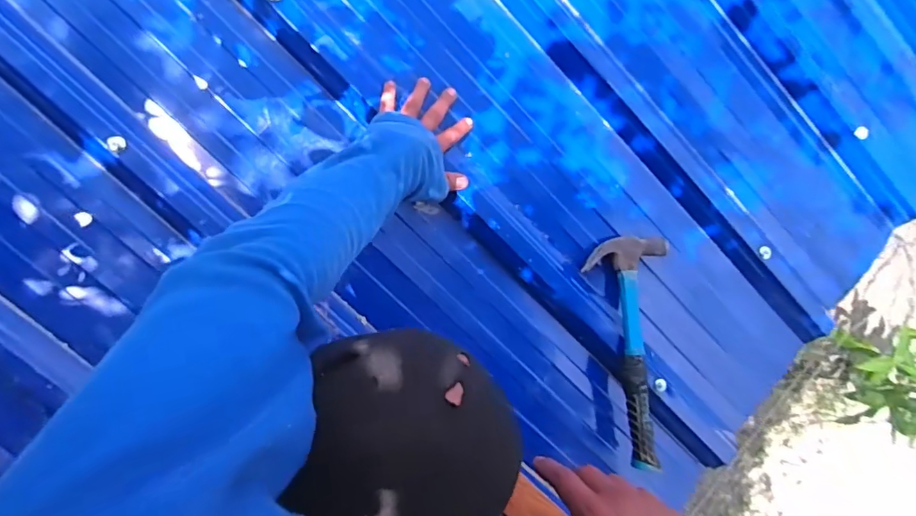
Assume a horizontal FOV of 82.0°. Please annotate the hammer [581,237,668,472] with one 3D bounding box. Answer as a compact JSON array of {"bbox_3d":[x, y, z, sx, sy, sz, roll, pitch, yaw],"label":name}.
[{"bbox_3d":[0.255,0.127,0.738,0.122,0.050,0.314,-8,88,-9],"label":"hammer"}]

